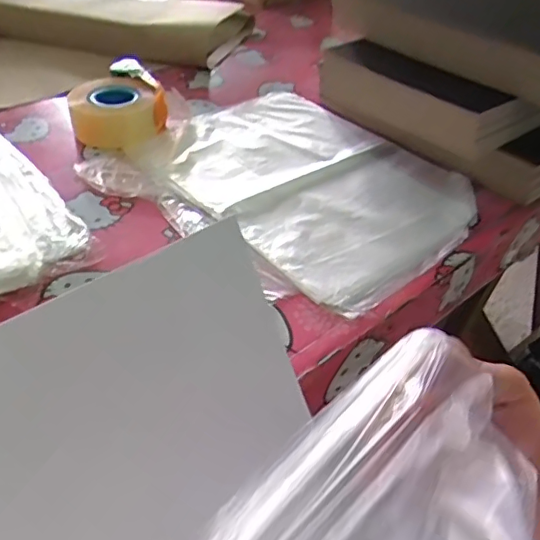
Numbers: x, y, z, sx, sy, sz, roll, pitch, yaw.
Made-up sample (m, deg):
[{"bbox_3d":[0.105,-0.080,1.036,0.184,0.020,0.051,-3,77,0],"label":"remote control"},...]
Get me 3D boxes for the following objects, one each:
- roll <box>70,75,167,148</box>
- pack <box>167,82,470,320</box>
[{"bbox_3d":[-0.216,-0.225,0.797,0.113,0.061,0.108,1,41,-1],"label":"roll"},{"bbox_3d":[0.038,-0.123,0.728,0.341,0.019,0.419,-29,50,-30],"label":"pack"}]

